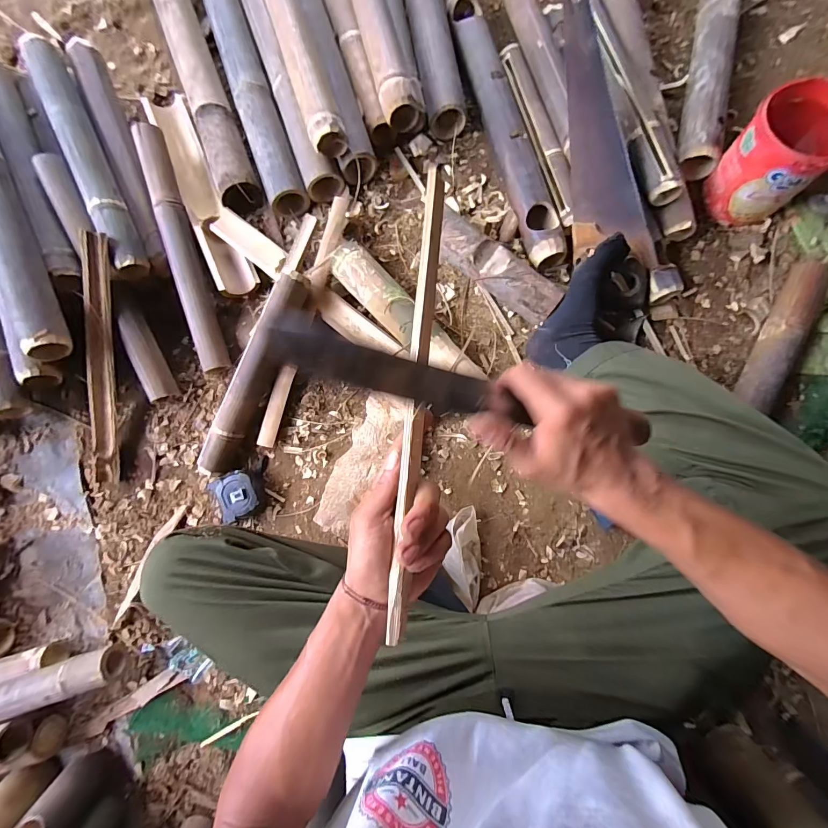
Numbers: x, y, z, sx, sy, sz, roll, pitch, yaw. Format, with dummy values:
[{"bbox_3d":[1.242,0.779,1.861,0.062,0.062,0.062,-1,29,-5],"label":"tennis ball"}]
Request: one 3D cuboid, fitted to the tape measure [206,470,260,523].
[{"bbox_3d":[-0.323,0.147,0.705,0.076,0.041,0.082,-29,83,0],"label":"tape measure"}]

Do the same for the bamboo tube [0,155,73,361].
[{"bbox_3d":[-0.731,-0.372,0.662,0.072,0.054,0.608,-25,83,1],"label":"bamboo tube"}]

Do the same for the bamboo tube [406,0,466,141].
[{"bbox_3d":[0.028,-0.778,0.766,0.071,0.073,0.477,-10,83,2],"label":"bamboo tube"}]

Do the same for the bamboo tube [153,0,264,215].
[{"bbox_3d":[-0.457,-0.741,0.796,0.081,0.072,0.722,-21,83,1],"label":"bamboo tube"}]

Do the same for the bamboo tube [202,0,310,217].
[{"bbox_3d":[-0.360,-0.742,0.791,0.078,0.072,0.735,-20,83,1],"label":"bamboo tube"}]

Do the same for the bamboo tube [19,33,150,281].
[{"bbox_3d":[-0.612,-0.483,0.719,0.057,0.060,0.498,-26,83,0],"label":"bamboo tube"}]

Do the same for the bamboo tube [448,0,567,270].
[{"bbox_3d":[0.169,-0.554,0.731,0.090,0.069,0.592,-13,83,2],"label":"bamboo tube"}]

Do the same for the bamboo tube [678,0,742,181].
[{"bbox_3d":[0.569,-0.736,0.725,0.062,0.069,0.603,12,85,5],"label":"bamboo tube"}]

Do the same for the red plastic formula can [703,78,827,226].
[{"bbox_3d":[0.590,-0.420,0.640,0.133,0.160,0.134,0,84,3],"label":"red plastic formula can"}]

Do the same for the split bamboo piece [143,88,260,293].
[{"bbox_3d":[-0.432,-0.453,0.778,0.073,0.056,0.484,-25,83,0],"label":"split bamboo piece"}]

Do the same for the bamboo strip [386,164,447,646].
[{"bbox_3d":[0.003,-0.022,0.318,0.015,0.021,0.382,5,83,4],"label":"bamboo strip"}]

